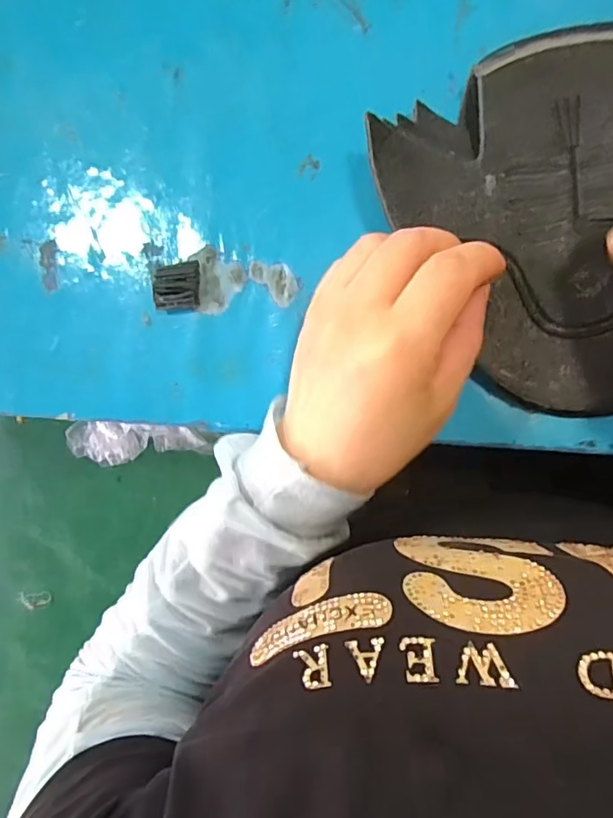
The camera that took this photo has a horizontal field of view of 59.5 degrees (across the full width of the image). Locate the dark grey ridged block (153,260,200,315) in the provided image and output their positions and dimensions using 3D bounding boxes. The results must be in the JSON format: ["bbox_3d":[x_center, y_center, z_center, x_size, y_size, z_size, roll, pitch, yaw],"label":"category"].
[{"bbox_3d":[-0.072,-0.068,0.299,0.023,0.011,0.028,1,93,8],"label":"dark grey ridged block"}]

